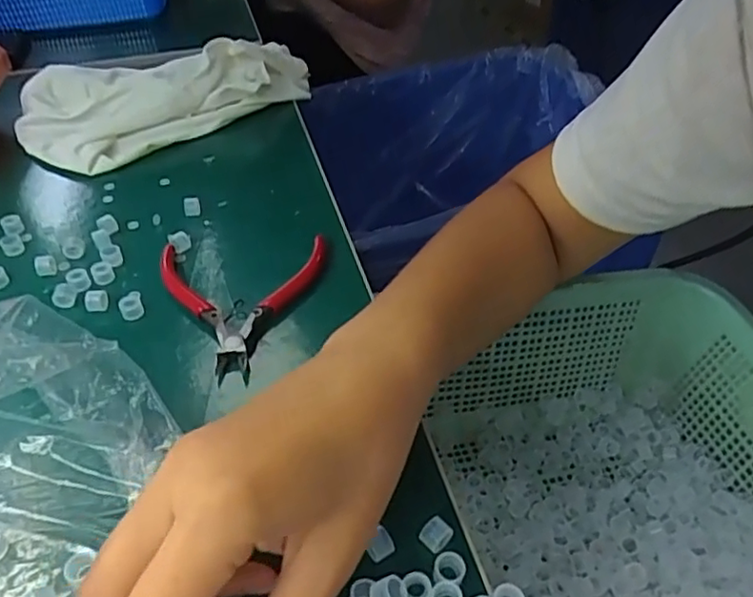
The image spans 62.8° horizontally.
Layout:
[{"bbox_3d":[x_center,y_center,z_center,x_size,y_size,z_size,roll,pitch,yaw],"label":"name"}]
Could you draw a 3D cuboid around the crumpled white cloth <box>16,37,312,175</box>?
[{"bbox_3d":[-0.187,-0.187,0.539,0.240,0.053,0.140,-33,51,-29],"label":"crumpled white cloth"}]

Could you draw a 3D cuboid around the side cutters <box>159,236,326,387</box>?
[{"bbox_3d":[-0.081,0.000,0.350,0.099,0.014,0.103,-2,43,-1],"label":"side cutters"}]

